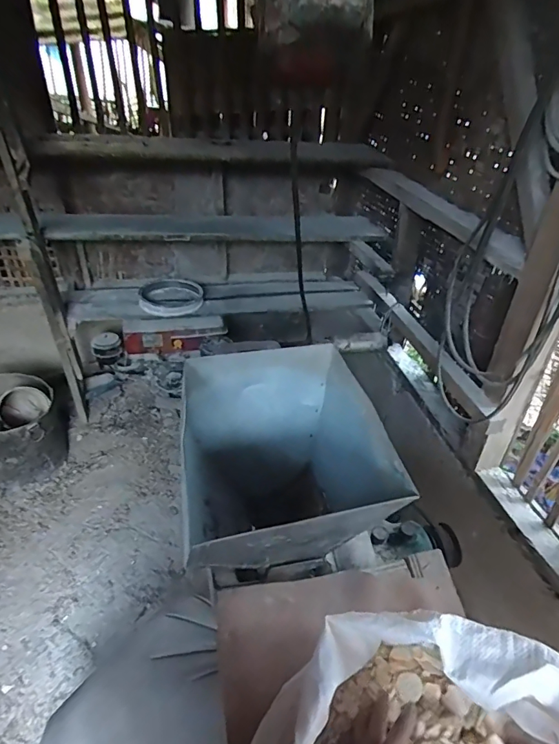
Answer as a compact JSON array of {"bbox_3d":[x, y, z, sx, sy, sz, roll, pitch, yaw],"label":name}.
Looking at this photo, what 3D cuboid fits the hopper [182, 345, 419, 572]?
[{"bbox_3d":[-0.006,0.132,0.560,0.213,0.200,0.269,-5,37,-11],"label":"hopper"}]

